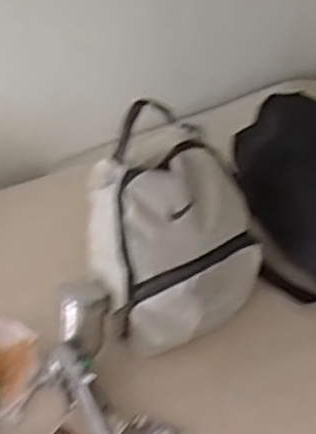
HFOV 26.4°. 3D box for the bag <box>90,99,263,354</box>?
[{"bbox_3d":[0.017,0.039,1.014,0.216,0.331,0.194,-28,52,-20],"label":"bag"}]

